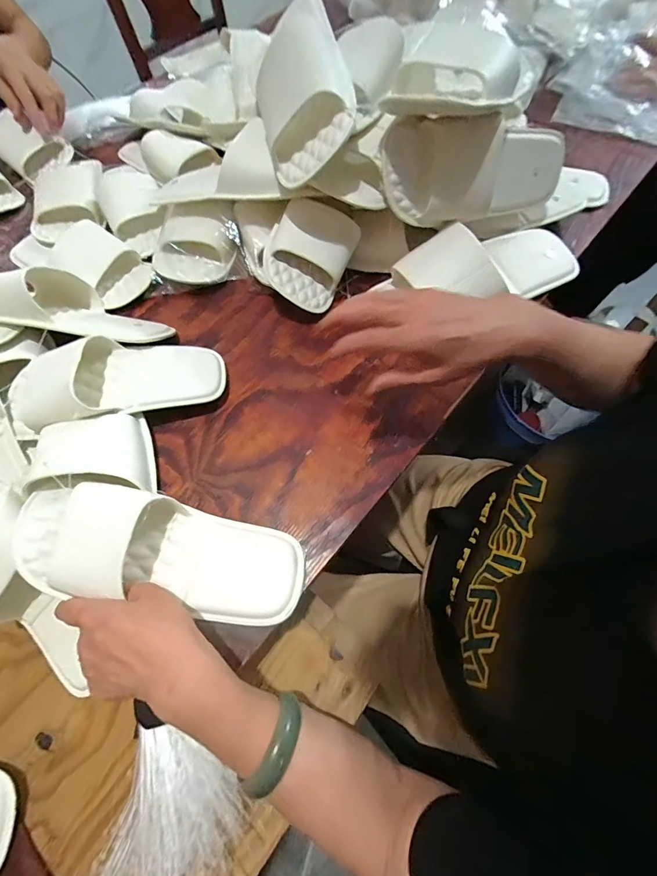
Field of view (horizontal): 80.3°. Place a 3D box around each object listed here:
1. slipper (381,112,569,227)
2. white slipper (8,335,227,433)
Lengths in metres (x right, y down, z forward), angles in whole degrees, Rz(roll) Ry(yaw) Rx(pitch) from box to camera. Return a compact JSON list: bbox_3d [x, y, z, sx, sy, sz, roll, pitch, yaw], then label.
[{"bbox_3d":[0.176,-0.306,0.438,0.246,0.098,0.060,-15,64,-21],"label":"slipper"},{"bbox_3d":[-0.231,-0.059,0.420,0.221,0.070,0.100,-15,64,-4],"label":"white slipper"}]

